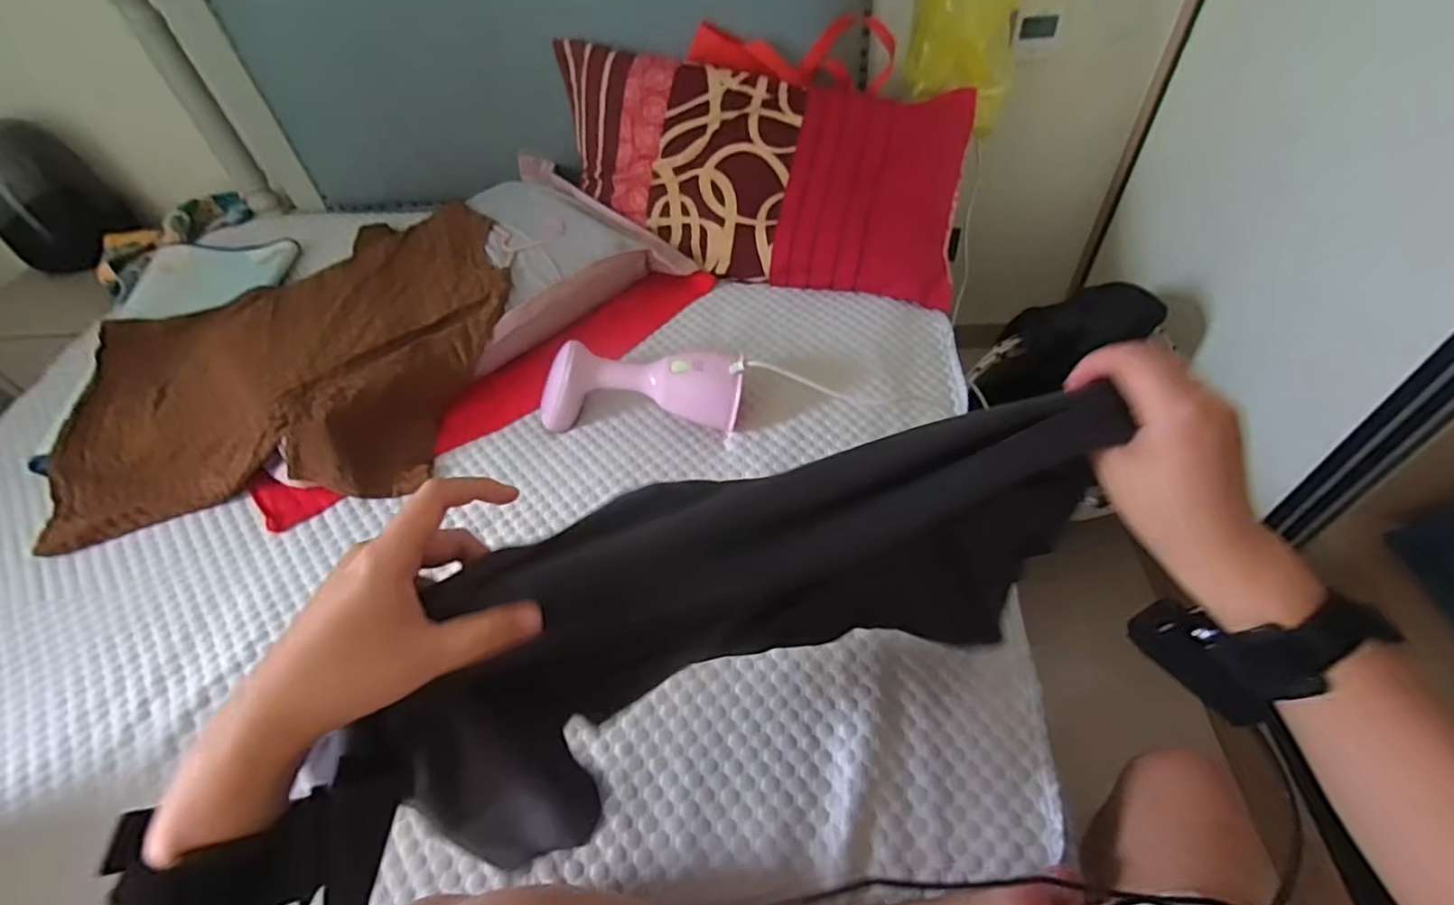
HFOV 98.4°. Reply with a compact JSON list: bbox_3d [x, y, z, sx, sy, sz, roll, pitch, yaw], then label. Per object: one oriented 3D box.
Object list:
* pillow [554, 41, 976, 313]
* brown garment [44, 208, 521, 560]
[{"bbox_3d":[0.031,-0.443,1.018,0.674,0.130,0.332,8,99,10],"label":"pillow"},{"bbox_3d":[-0.637,-0.129,0.906,0.628,0.109,0.482,-14,53,-4],"label":"brown garment"}]

